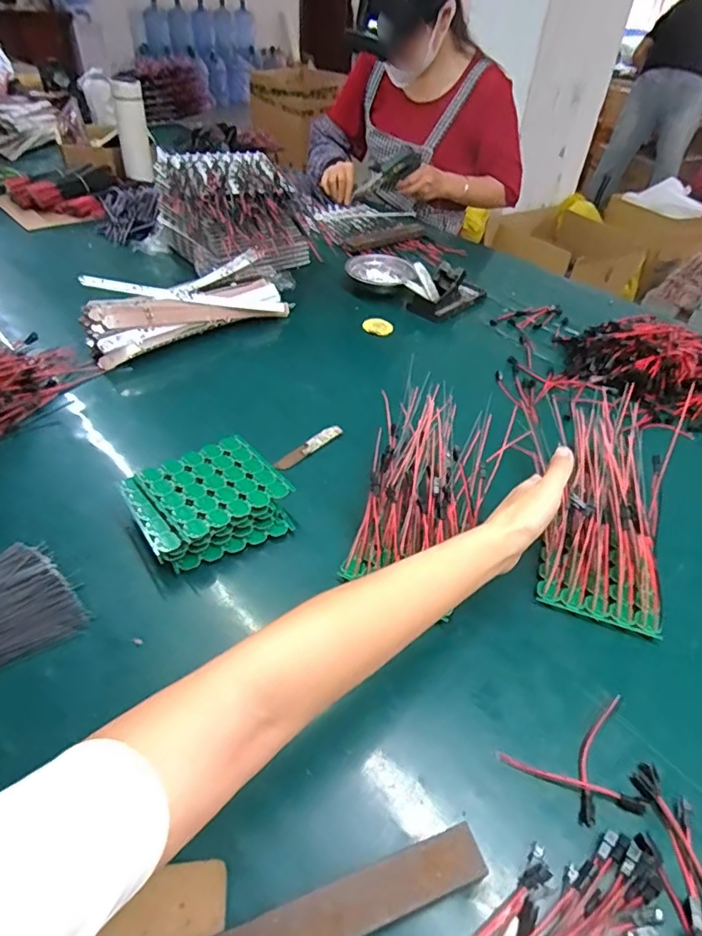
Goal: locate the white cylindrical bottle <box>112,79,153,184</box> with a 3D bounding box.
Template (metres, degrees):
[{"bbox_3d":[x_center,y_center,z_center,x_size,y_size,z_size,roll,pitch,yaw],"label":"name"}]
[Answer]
[{"bbox_3d":[-0.502,-0.759,1.241,0.066,0.209,0.057,-6,43,-11],"label":"white cylindrical bottle"}]

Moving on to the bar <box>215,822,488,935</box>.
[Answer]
[{"bbox_3d":[-0.013,0.262,0.313,0.195,0.017,0.030,-12,46,-18],"label":"bar"}]

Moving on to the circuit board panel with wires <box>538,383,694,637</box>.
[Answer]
[{"bbox_3d":[0.255,0.029,0.530,0.108,0.039,0.238,13,65,8],"label":"circuit board panel with wires"}]

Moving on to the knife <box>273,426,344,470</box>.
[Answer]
[{"bbox_3d":[-0.050,-0.024,0.641,0.016,0.013,0.100,35,50,27],"label":"knife"}]

